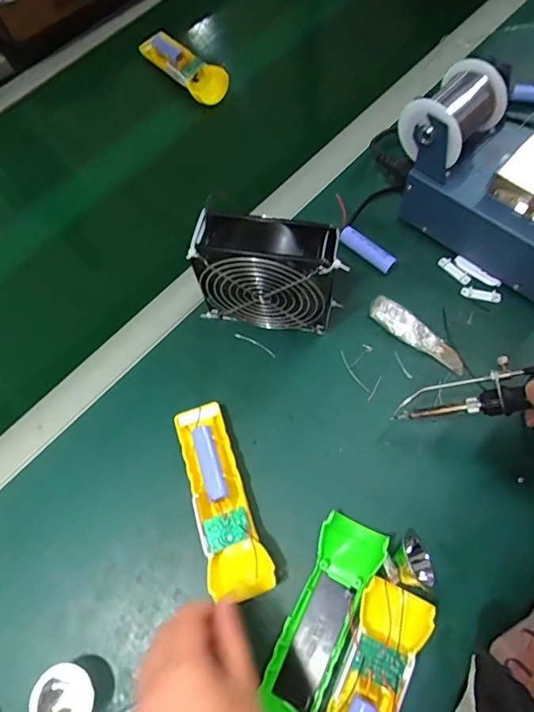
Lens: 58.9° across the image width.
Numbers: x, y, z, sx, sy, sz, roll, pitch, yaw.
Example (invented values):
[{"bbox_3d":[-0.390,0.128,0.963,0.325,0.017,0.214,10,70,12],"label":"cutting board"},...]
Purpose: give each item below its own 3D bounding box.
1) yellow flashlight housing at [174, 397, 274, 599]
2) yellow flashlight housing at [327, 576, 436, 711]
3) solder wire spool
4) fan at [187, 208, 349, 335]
[{"bbox_3d":[-0.040,0.118,0.402,0.048,0.024,0.160,-17,67,-5],"label":"yellow flashlight housing"},{"bbox_3d":[0.068,0.248,0.337,0.047,0.032,0.163,23,68,14],"label":"yellow flashlight housing"},{"bbox_3d":[0.172,-0.226,0.439,0.073,0.066,0.068,-42,69,-15],"label":"solder wire spool"},{"bbox_3d":[0.002,-0.072,0.440,0.129,0.122,0.050,11,69,9],"label":"fan"}]

